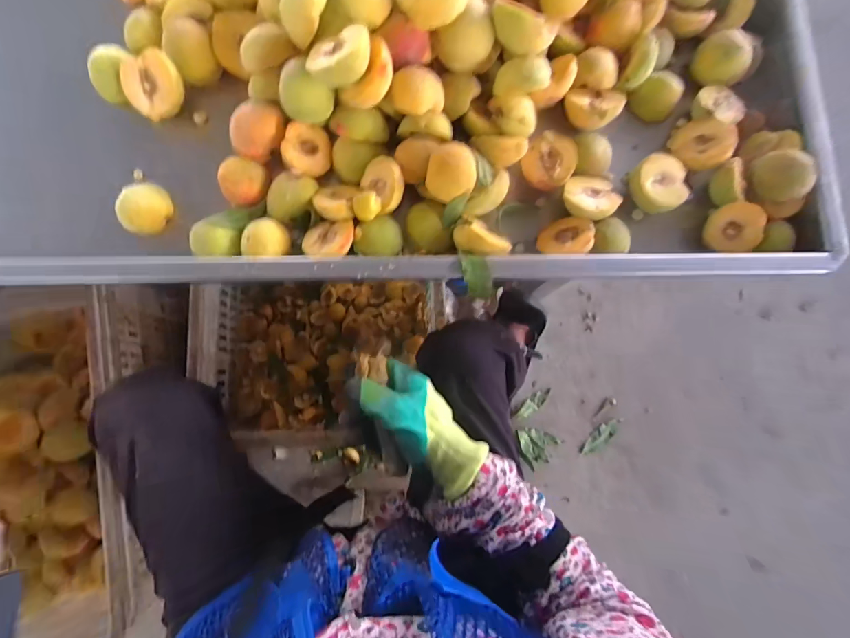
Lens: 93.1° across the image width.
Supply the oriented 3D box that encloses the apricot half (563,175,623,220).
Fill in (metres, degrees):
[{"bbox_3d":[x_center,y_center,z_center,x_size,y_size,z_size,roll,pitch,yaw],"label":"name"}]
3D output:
[{"bbox_3d":[0.186,-0.138,0.455,0.060,0.022,0.060,1,61,-1],"label":"apricot half"}]

